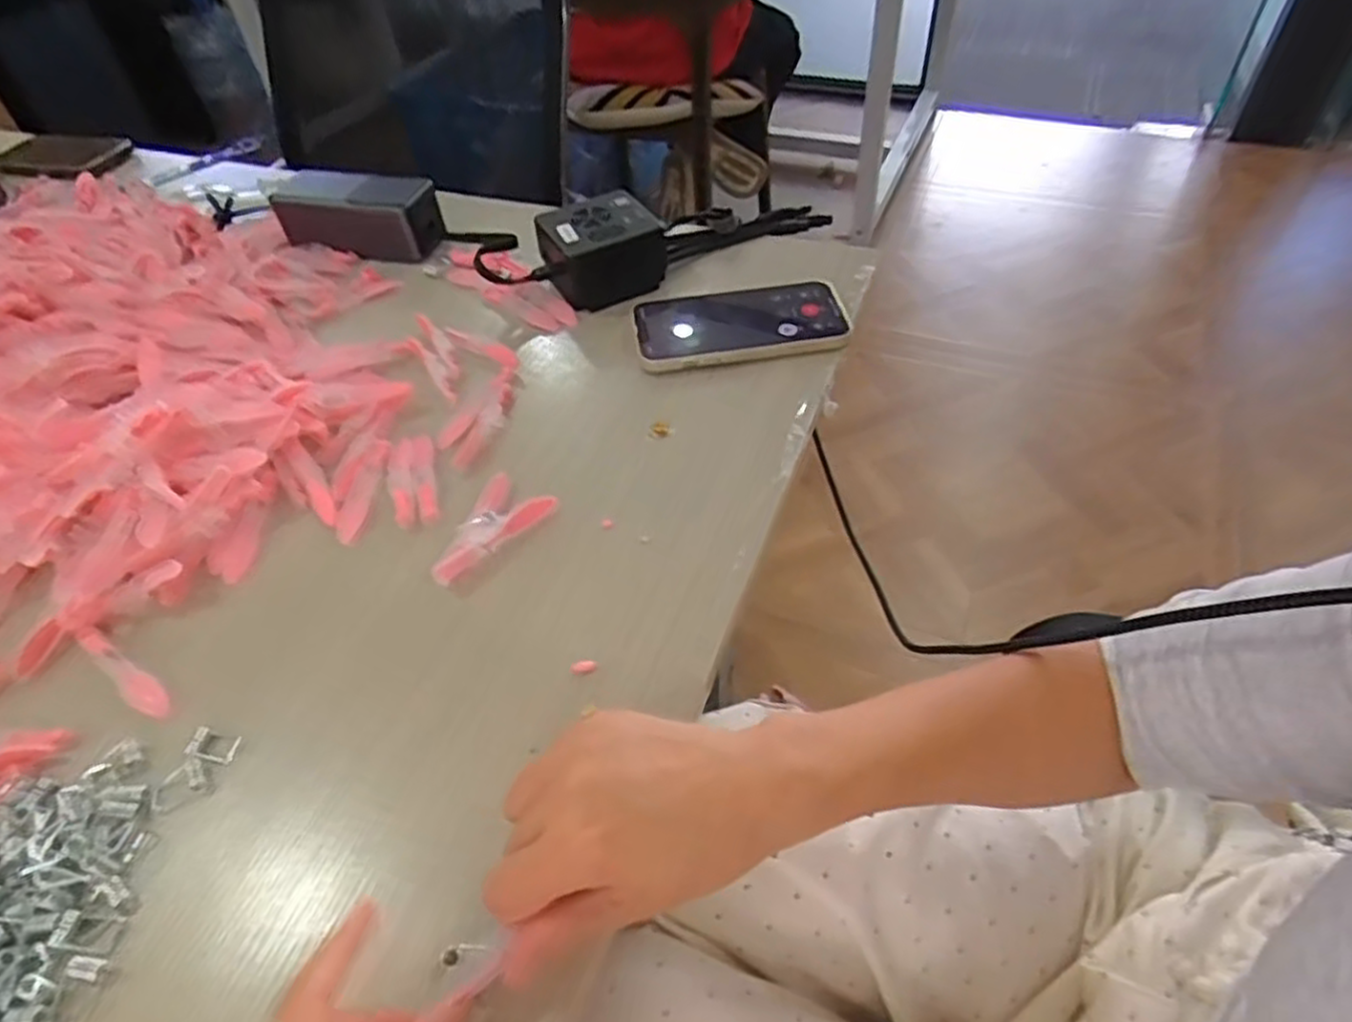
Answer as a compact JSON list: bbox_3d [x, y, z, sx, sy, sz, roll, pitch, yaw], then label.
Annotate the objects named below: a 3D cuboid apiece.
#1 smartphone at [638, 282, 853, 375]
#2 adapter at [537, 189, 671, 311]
[{"bbox_3d":[0.043,-0.135,0.537,0.144,0.010,0.080,-8,48,-4],"label":"smartphone"},{"bbox_3d":[-0.055,-0.196,0.577,0.083,0.054,0.071,-26,52,-18],"label":"adapter"}]

